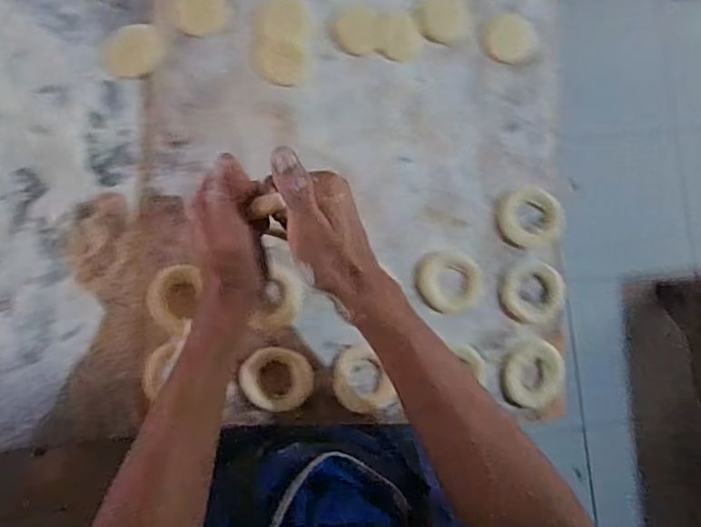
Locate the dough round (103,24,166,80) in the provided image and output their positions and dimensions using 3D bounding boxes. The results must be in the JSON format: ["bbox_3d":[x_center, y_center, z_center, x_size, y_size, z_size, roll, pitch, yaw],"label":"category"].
[{"bbox_3d":[-0.200,-0.196,0.523,0.055,0.004,0.048,-10,88,-9],"label":"dough round"}]

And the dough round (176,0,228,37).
[{"bbox_3d":[-0.144,-0.246,0.545,0.047,0.004,0.048,1,86,-9],"label":"dough round"}]

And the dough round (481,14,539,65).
[{"bbox_3d":[0.163,-0.228,0.575,0.060,0.007,0.050,-23,90,-10],"label":"dough round"}]

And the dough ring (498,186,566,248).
[{"bbox_3d":[0.176,-0.045,0.551,0.057,0.012,0.059,1,86,-9],"label":"dough ring"}]

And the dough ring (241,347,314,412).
[{"bbox_3d":[-0.067,0.107,0.523,0.067,0.008,0.057,20,84,-7],"label":"dough ring"}]

